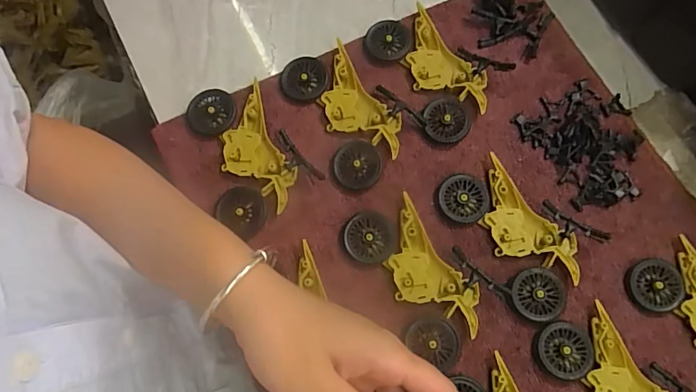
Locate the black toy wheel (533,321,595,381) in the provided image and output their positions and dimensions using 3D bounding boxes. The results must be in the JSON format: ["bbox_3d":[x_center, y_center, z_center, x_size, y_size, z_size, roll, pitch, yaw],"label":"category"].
[{"bbox_3d":[0.147,0.105,0.312,0.037,0.006,0.036,0,74,0],"label":"black toy wheel"}]

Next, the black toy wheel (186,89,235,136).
[{"bbox_3d":[-0.105,-0.064,0.354,0.037,0.008,0.035,0,74,0],"label":"black toy wheel"}]

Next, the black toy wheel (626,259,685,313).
[{"bbox_3d":[0.217,0.063,0.325,0.033,0.009,0.035,0,74,0],"label":"black toy wheel"}]

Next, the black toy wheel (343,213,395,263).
[{"bbox_3d":[0.015,0.030,0.332,0.035,0.007,0.035,0,74,0],"label":"black toy wheel"}]

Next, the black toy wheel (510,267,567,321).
[{"bbox_3d":[0.133,0.069,0.321,0.037,0.007,0.034,0,74,0],"label":"black toy wheel"}]

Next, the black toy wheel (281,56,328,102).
[{"bbox_3d":[-0.035,-0.093,0.365,0.036,0.009,0.036,0,74,0],"label":"black toy wheel"}]

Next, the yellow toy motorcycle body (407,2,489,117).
[{"bbox_3d":[0.072,-0.103,0.369,0.045,0.010,0.098,-37,78,-9],"label":"yellow toy motorcycle body"}]

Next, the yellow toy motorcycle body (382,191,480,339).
[{"bbox_3d":[0.055,0.055,0.324,0.046,0.010,0.097,-37,78,-9],"label":"yellow toy motorcycle body"}]

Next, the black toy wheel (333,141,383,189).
[{"bbox_3d":[0.007,-0.024,0.346,0.034,0.009,0.036,0,74,0],"label":"black toy wheel"}]

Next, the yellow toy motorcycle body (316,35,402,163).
[{"bbox_3d":[0.005,-0.067,0.357,0.045,0.011,0.095,-36,77,-9],"label":"yellow toy motorcycle body"}]

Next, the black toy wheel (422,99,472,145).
[{"bbox_3d":[0.076,-0.058,0.356,0.035,0.011,0.035,0,74,0],"label":"black toy wheel"}]

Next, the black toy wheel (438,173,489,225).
[{"bbox_3d":[0.085,0.003,0.342,0.036,0.009,0.035,0,74,0],"label":"black toy wheel"}]

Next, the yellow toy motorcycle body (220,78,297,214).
[{"bbox_3d":[-0.070,-0.032,0.345,0.046,0.010,0.095,-26,76,-7],"label":"yellow toy motorcycle body"}]

